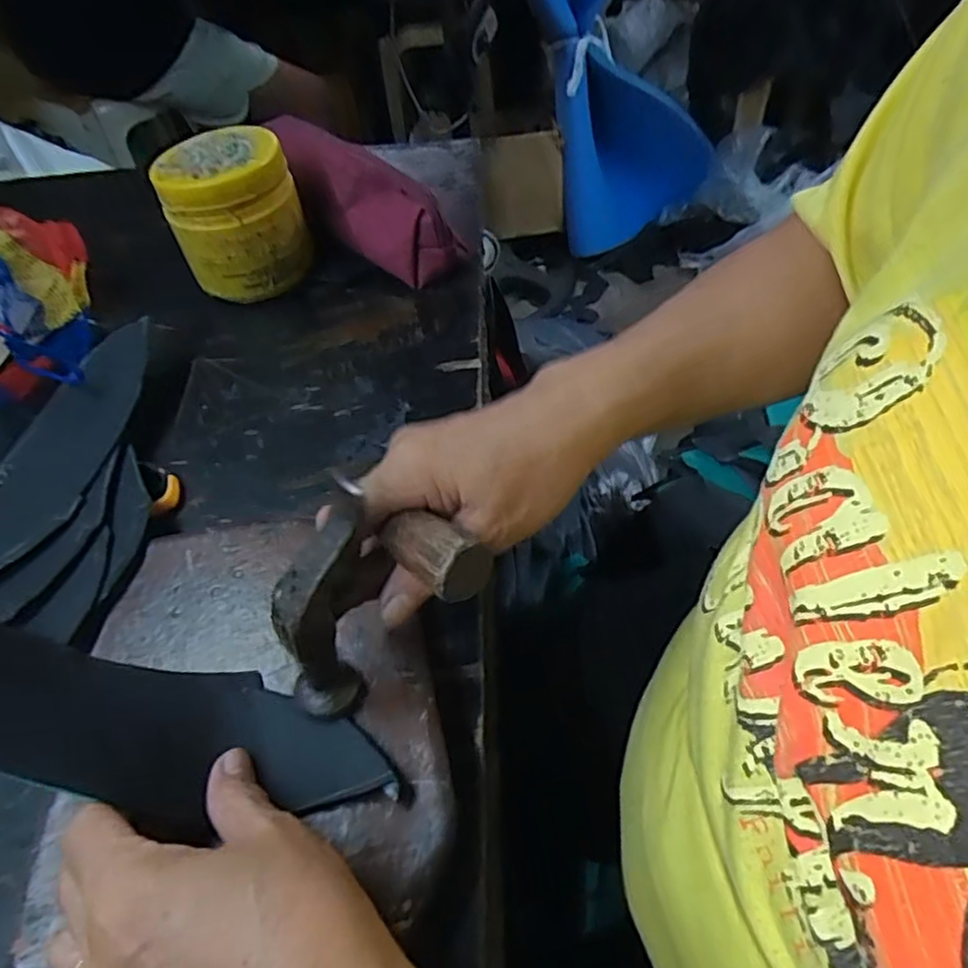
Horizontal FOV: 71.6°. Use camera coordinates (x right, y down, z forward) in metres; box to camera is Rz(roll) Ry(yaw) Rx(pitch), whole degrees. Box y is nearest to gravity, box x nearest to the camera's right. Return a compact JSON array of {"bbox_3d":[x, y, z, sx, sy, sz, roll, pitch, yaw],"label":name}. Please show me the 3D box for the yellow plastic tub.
[{"bbox_3d":[-0.188,-0.202,0.515,0.094,0.102,0.085,-21,52,-10],"label":"yellow plastic tub"}]

